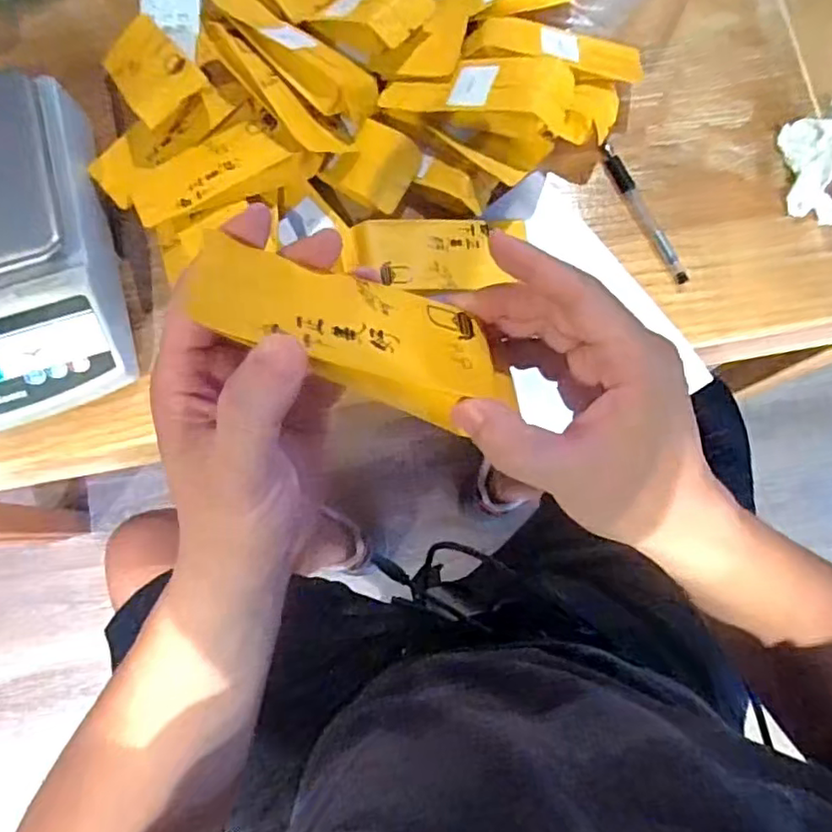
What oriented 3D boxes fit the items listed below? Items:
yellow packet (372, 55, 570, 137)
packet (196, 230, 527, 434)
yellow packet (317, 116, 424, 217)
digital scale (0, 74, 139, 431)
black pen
[{"bbox_3d":[0.043,-0.239,0.461,0.139,0.024,0.054,7,79,15],"label":"yellow packet"},{"bbox_3d":[-0.020,-0.034,0.253,0.132,0.013,0.054,18,52,-20],"label":"packet"},{"bbox_3d":[-0.033,-0.190,0.469,0.061,0.025,0.053,35,82,7],"label":"yellow packet"},{"bbox_3d":[-0.325,-0.110,0.451,0.201,0.064,0.231,-17,80,-2],"label":"digital scale"},{"bbox_3d":[0.176,-0.158,0.485,0.016,0.009,0.125,-23,80,-3],"label":"black pen"}]

